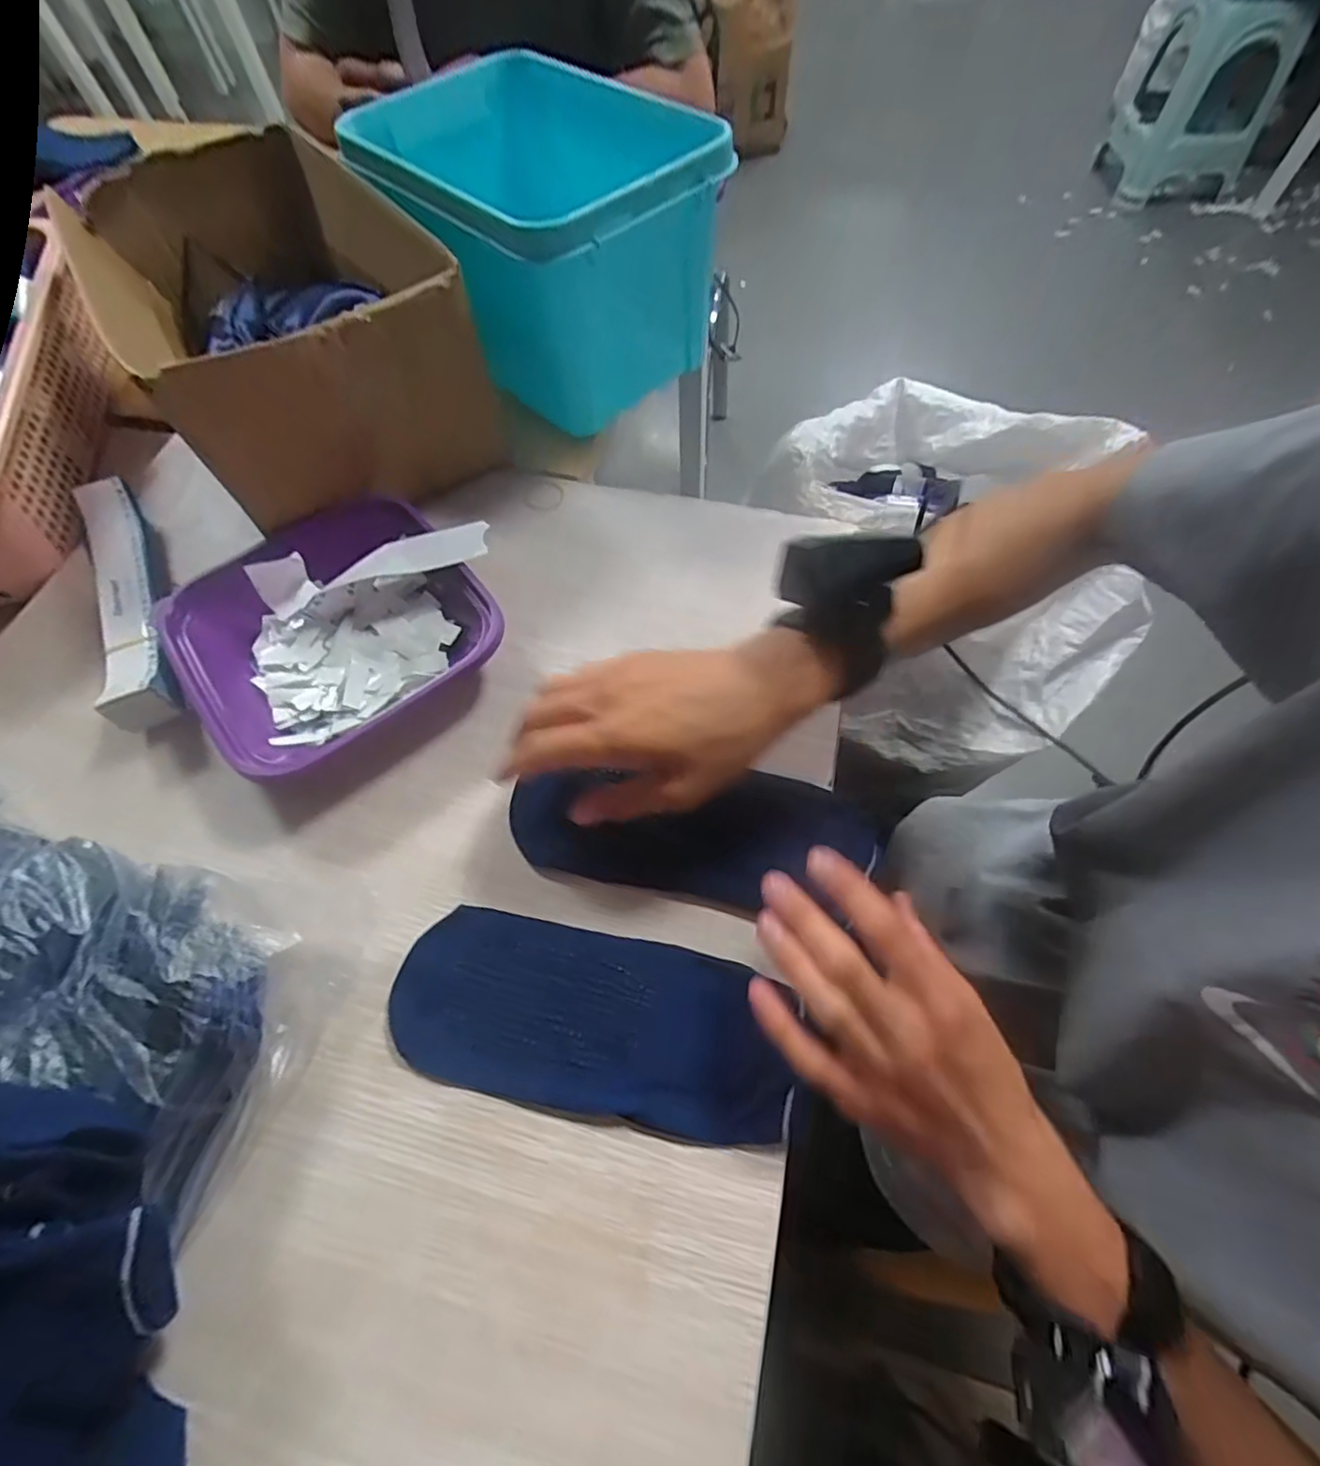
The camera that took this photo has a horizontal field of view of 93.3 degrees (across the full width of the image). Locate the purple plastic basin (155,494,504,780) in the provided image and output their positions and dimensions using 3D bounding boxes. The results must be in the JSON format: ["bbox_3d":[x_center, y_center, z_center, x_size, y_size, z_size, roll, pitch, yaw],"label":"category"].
[{"bbox_3d":[-0.213,-0.073,0.423,0.195,0.048,0.175,-37,67,-16],"label":"purple plastic basin"}]

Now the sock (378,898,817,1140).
[{"bbox_3d":[-0.037,0.148,0.324,0.204,0.013,0.085,9,63,6],"label":"sock"}]

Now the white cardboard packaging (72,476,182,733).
[{"bbox_3d":[-0.375,-0.094,0.443,0.042,0.041,0.217,-27,65,-12],"label":"white cardboard packaging"}]

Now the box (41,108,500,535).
[{"bbox_3d":[-0.300,-0.330,0.504,0.196,0.152,0.358,-33,66,-15],"label":"box"}]

